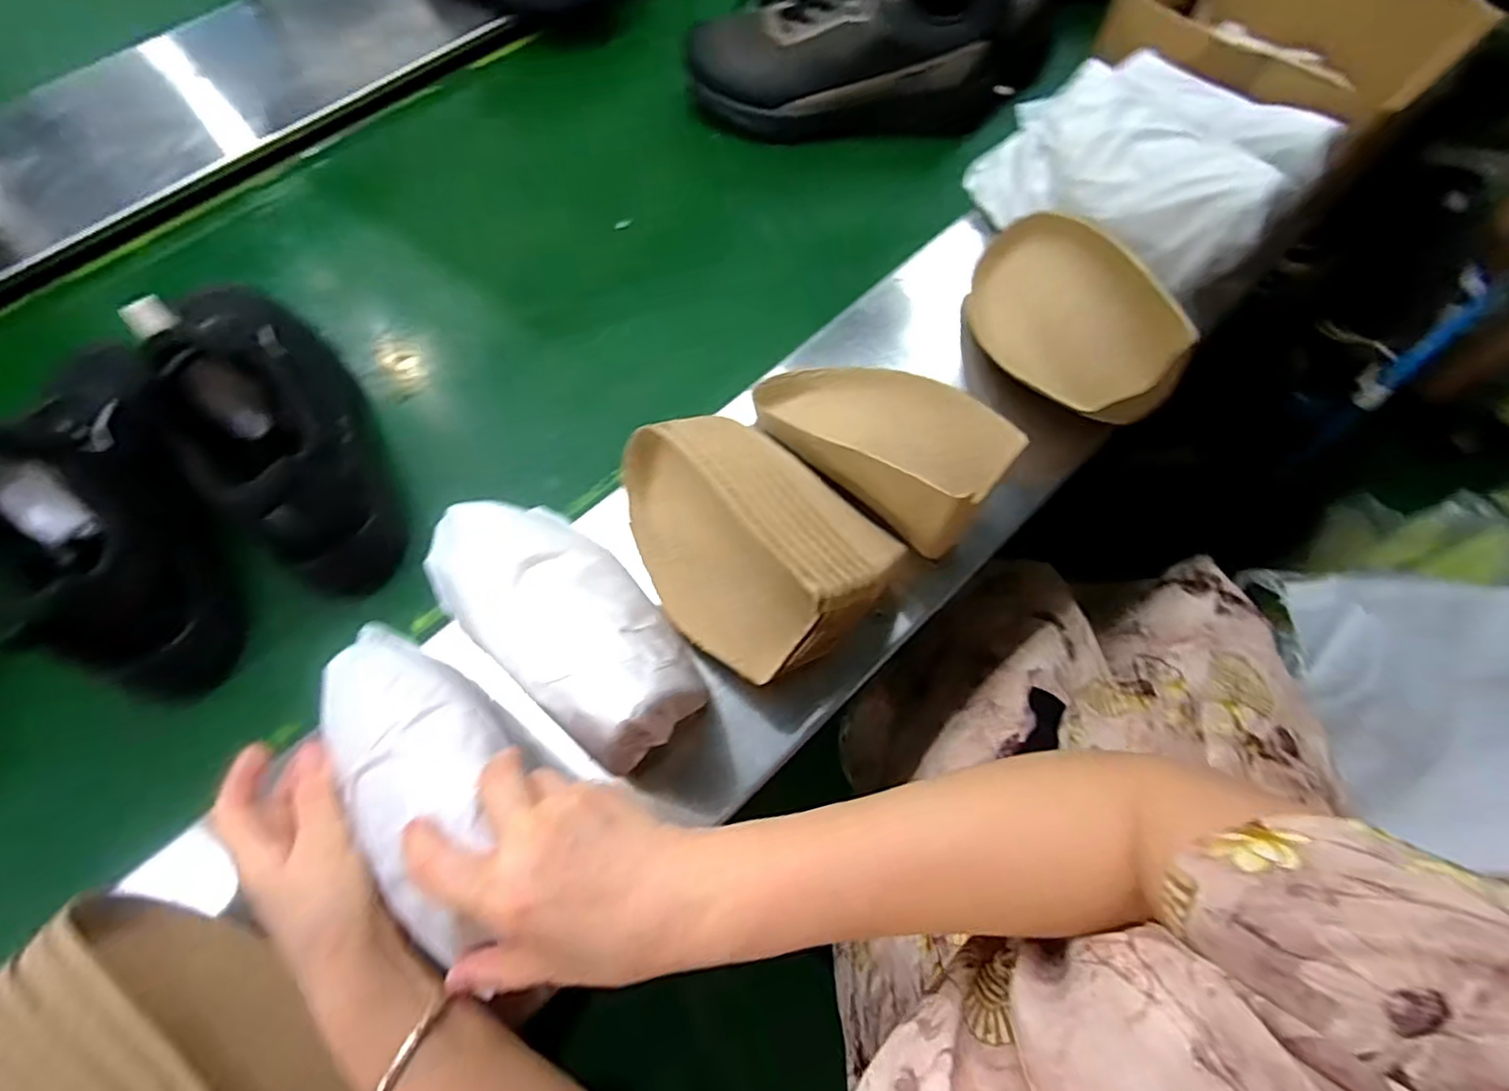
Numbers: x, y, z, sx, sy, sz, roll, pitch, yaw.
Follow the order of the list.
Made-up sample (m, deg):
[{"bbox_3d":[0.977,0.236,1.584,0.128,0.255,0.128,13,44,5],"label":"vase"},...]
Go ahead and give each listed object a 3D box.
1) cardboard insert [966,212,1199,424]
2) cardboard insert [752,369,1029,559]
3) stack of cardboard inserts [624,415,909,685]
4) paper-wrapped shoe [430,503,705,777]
[{"bbox_3d":[0.236,-0.182,0.496,0.086,0.082,0.188,-25,70,-10],"label":"cardboard insert"},{"bbox_3d":[0.089,-0.090,0.473,0.190,0.084,0.115,37,72,13],"label":"cardboard insert"},{"bbox_3d":[-0.006,-0.011,0.416,0.181,0.080,0.140,41,73,15],"label":"stack of cardboard inserts"},{"bbox_3d":[-0.116,0.040,0.396,0.198,0.078,0.097,37,72,13],"label":"paper-wrapped shoe"}]

